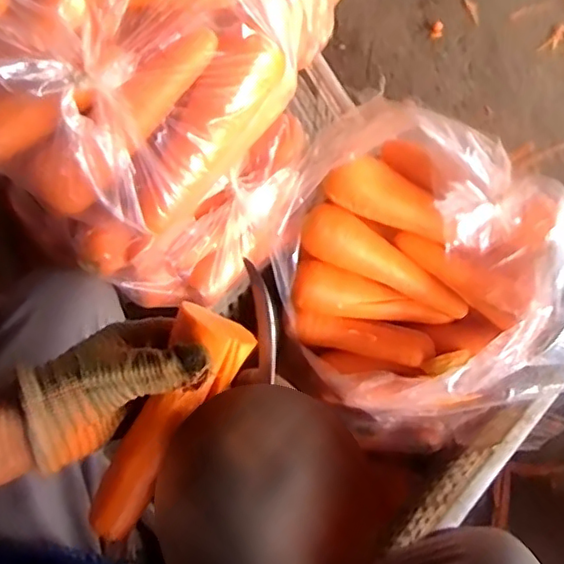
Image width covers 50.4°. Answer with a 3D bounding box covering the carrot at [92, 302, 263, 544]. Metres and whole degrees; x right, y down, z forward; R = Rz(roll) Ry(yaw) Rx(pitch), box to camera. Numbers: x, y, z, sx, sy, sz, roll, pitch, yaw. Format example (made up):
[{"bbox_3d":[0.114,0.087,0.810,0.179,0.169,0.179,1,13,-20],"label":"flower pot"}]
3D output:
[{"bbox_3d":[-0.077,0.090,0.380,0.047,0.029,0.160,32,96,10],"label":"carrot"}]

